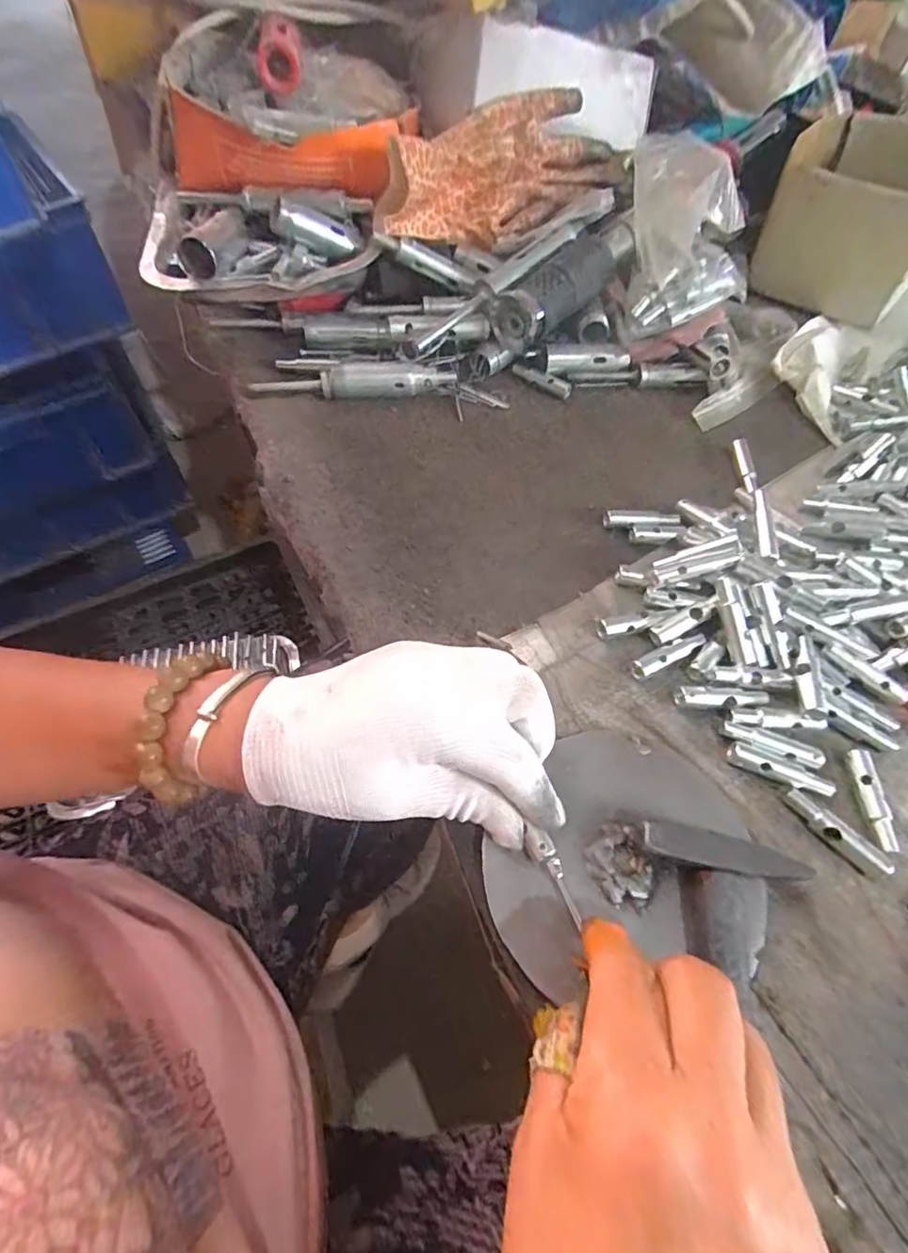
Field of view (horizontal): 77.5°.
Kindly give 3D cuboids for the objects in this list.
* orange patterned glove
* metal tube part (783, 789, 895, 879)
[{"bbox_3d":[0.045,-0.355,0.448,0.099,0.072,0.207,38,66,19],"label":"orange patterned glove"},{"bbox_3d":[0.188,0.102,0.278,0.009,0.013,0.052,-37,67,-22],"label":"metal tube part"}]

